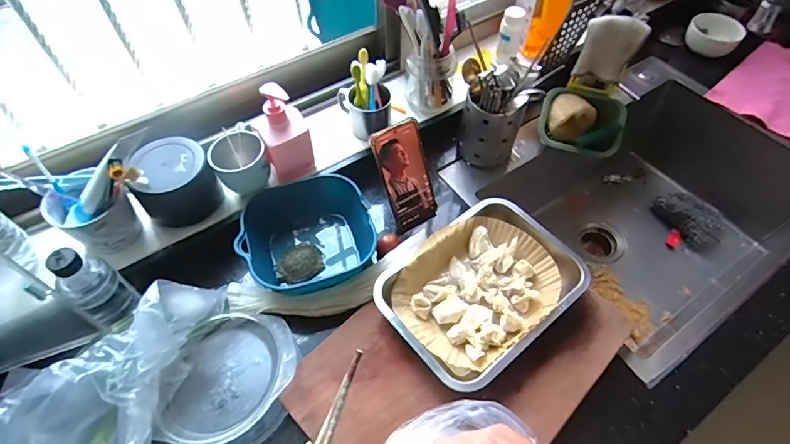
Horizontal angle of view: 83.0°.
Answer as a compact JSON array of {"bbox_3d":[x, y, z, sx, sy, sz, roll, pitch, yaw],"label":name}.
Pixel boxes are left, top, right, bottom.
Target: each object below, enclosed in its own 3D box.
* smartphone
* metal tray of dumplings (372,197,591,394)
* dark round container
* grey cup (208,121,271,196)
[{"bbox_3d":[0.019,-0.069,0.674,0.077,0.163,0.012,-30,31,-20],"label":"smartphone"},{"bbox_3d":[0.115,0.091,0.598,0.248,0.053,0.184,-34,61,-22],"label":"metal tray of dumplings"},{"bbox_3d":[-0.317,-0.058,0.655,0.102,0.096,0.099,0,55,0],"label":"dark round container"},{"bbox_3d":[-0.229,-0.094,0.664,0.076,0.068,0.080,0,55,0],"label":"grey cup"}]

